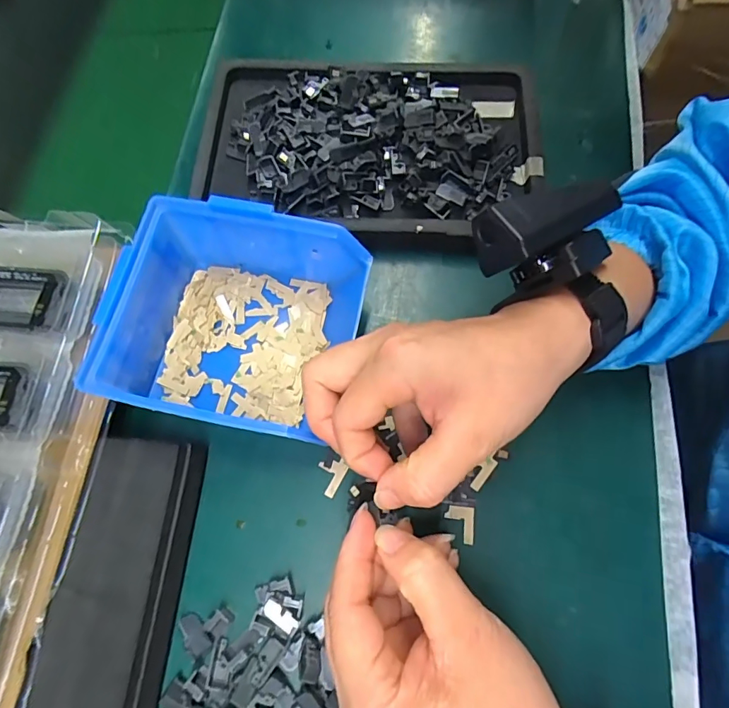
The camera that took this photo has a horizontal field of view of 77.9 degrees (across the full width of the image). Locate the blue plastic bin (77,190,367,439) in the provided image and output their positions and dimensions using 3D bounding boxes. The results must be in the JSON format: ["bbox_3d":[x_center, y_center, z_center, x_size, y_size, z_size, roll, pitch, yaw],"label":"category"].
[{"bbox_3d":[-0.077,-0.019,0.271,0.136,0.069,0.125,13,77,6],"label":"blue plastic bin"}]

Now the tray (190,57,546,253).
[{"bbox_3d":[0.003,-0.149,0.334,0.242,0.033,0.151,0,71,5],"label":"tray"}]

